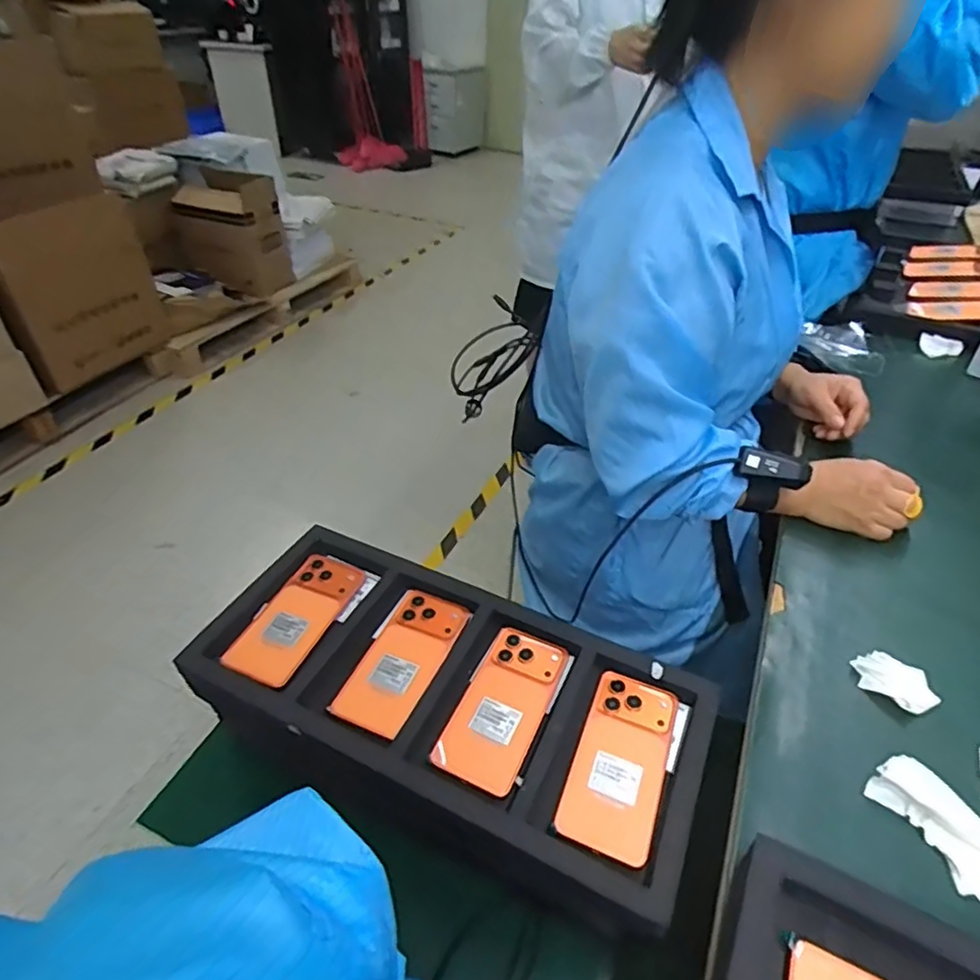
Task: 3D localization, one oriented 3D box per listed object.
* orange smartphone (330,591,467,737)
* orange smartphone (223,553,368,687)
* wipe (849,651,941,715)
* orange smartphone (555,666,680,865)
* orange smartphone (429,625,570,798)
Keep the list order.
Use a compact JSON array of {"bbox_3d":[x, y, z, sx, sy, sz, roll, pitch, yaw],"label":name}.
[{"bbox_3d":[-0.088,0.170,0.627,0.077,0.010,0.167,17,43,17],"label":"orange smartphone"},{"bbox_3d":[-0.207,0.133,0.664,0.075,0.014,0.173,16,43,16],"label":"orange smartphone"},{"bbox_3d":[0.348,0.165,0.529,0.037,0.018,0.064,-27,48,-30],"label":"wipe"},{"bbox_3d":[0.118,0.241,0.549,0.078,0.010,0.161,17,43,17],"label":"orange smartphone"},{"bbox_3d":[0.014,0.204,0.591,0.077,0.009,0.164,18,43,18],"label":"orange smartphone"}]

